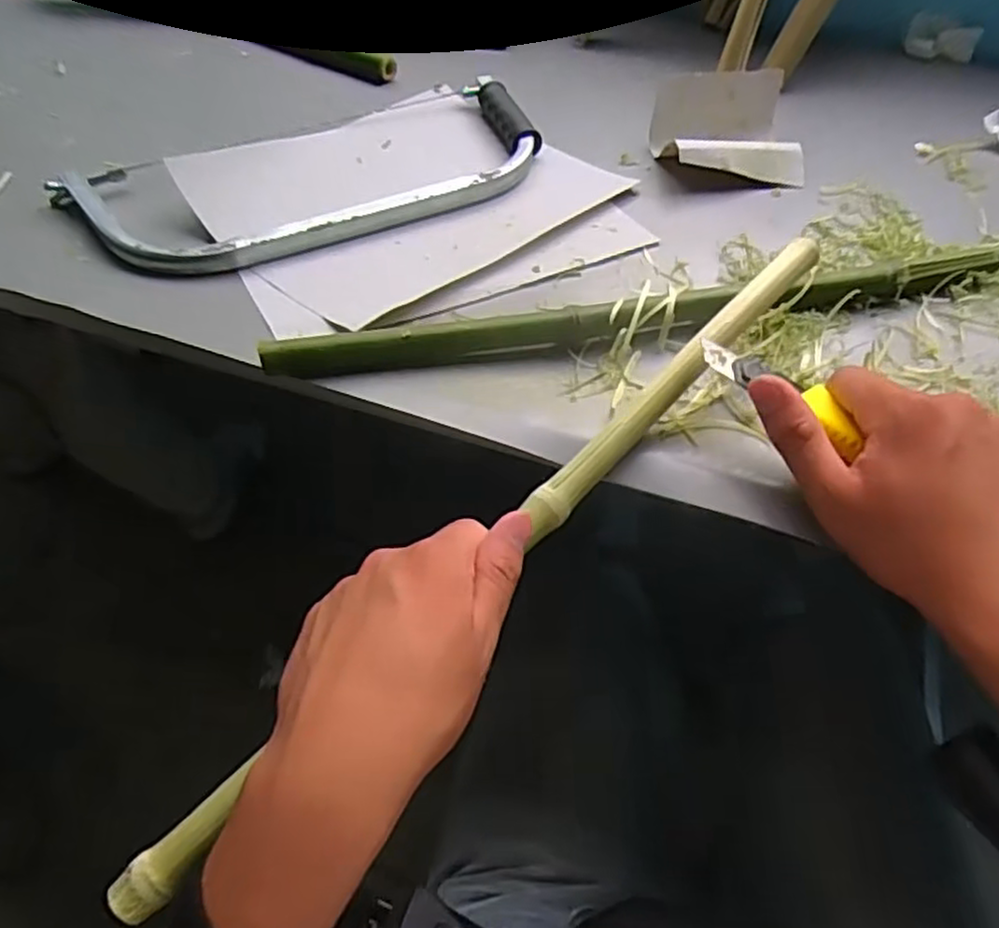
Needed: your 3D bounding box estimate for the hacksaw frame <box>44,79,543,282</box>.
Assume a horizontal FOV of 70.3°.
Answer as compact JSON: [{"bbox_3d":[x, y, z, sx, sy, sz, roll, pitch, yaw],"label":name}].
[{"bbox_3d":[-0.132,-0.217,0.532,0.357,0.020,0.149,-23,54,-18],"label":"hacksaw frame"}]

